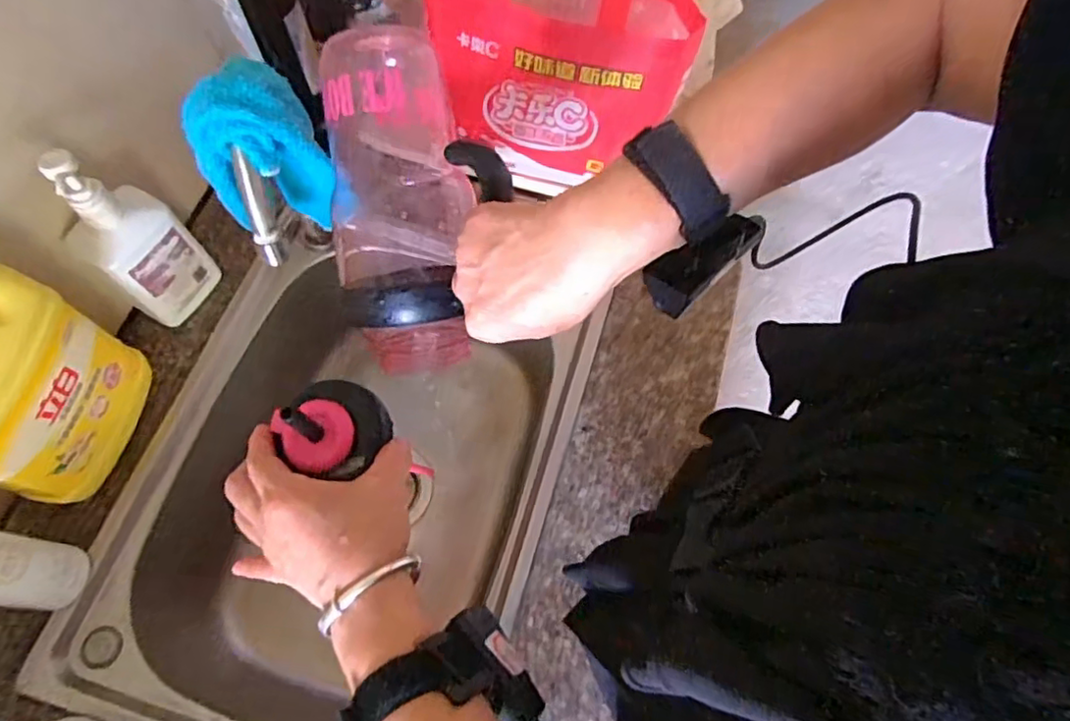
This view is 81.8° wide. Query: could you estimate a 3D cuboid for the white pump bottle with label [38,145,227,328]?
[{"bbox_3d":[-0.352,-0.103,0.545,0.055,0.189,0.080,39,71,14],"label":"white pump bottle with label"}]

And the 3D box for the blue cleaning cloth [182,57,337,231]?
[{"bbox_3d":[-0.191,-0.143,0.445,0.077,0.117,0.076,-26,70,-12],"label":"blue cleaning cloth"}]

